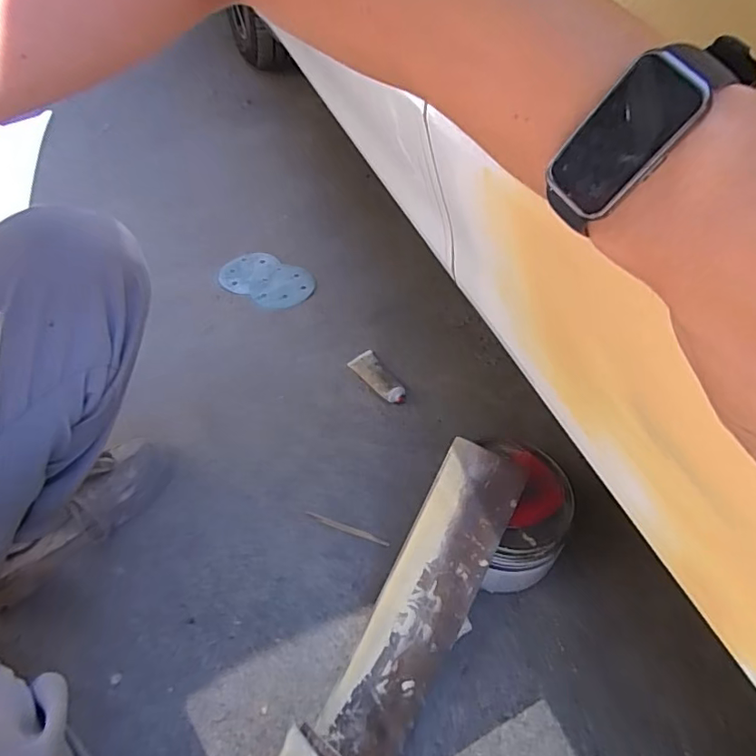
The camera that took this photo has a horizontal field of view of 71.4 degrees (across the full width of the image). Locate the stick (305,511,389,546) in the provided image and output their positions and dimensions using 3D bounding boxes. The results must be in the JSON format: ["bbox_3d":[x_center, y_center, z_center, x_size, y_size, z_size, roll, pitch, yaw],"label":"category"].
[{"bbox_3d":[-0.039,0.190,0.664,0.110,0.007,0.009,14,55,15],"label":"stick"}]

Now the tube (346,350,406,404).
[{"bbox_3d":[-0.001,0.000,0.804,0.043,0.021,0.109,-29,56,-17],"label":"tube"}]

